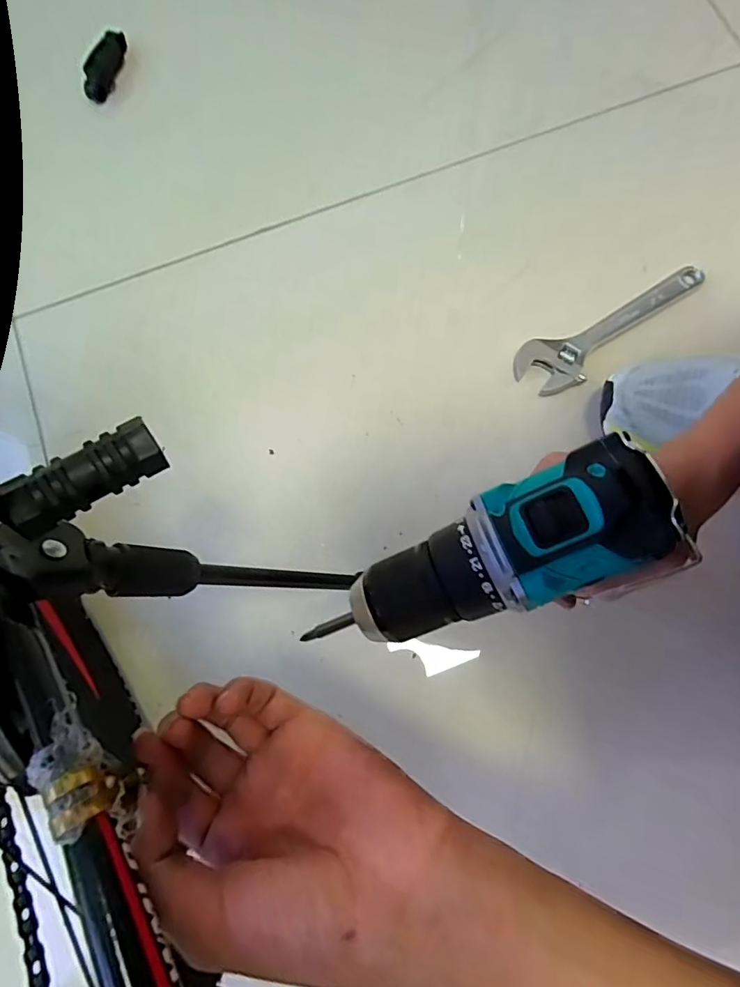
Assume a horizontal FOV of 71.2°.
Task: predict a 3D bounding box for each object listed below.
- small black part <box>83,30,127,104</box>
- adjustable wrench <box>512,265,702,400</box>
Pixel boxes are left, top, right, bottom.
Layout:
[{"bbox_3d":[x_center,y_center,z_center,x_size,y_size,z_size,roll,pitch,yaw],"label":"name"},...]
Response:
[{"bbox_3d":[-0.280,-0.453,0.547,0.030,0.019,0.078,14,78,4],"label":"small black part"},{"bbox_3d":[0.227,-0.150,0.468,0.200,0.006,0.052,-27,79,-5],"label":"adjustable wrench"}]

